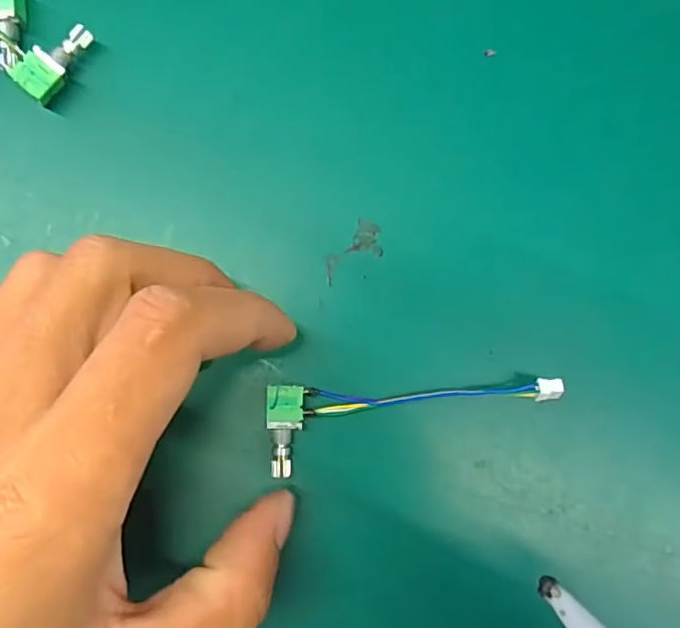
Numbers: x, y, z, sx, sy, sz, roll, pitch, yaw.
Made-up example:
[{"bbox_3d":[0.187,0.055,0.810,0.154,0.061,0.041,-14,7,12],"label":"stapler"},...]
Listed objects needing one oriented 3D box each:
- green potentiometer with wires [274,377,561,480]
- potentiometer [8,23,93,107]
[{"bbox_3d":[0.024,0.036,0.184,0.092,0.015,0.027,-1,86,-6],"label":"green potentiometer with wires"},{"bbox_3d":[-0.092,-0.082,0.187,0.010,0.015,0.028,36,82,0],"label":"potentiometer"}]

